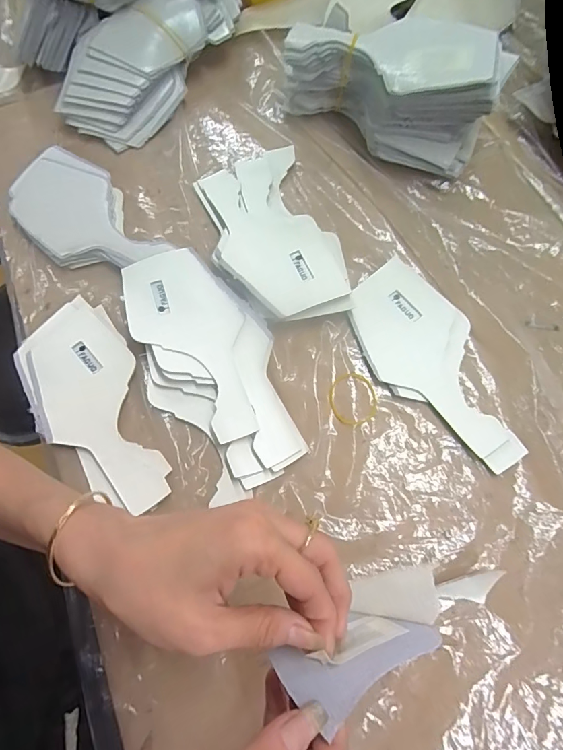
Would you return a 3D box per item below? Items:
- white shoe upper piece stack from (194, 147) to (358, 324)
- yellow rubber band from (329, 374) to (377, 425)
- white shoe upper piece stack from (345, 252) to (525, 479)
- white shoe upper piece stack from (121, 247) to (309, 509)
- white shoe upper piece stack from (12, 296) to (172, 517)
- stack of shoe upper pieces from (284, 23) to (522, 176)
[{"bbox_3d":[-0.012,-0.141,0.405,0.107,0.018,0.202,-19,72,-4],"label":"white shoe upper piece stack"},{"bbox_3d":[0.063,0.021,0.359,0.041,0.005,0.046,-21,72,-5],"label":"yellow rubber band"},{"bbox_3d":[0.139,-0.014,0.361,0.095,0.009,0.197,-37,74,-9],"label":"white shoe upper piece stack"},{"bbox_3d":[-0.065,-0.013,0.361,0.108,0.018,0.226,-34,73,-9],"label":"white shoe upper piece stack"},{"bbox_3d":[-0.167,0.027,0.358,0.094,0.011,0.198,-28,73,-7],"label":"white shoe upper piece stack"},{"bbox_3d":[0.104,-0.289,0.403,0.208,0.103,0.091,31,76,12],"label":"stack of shoe upper pieces"}]

